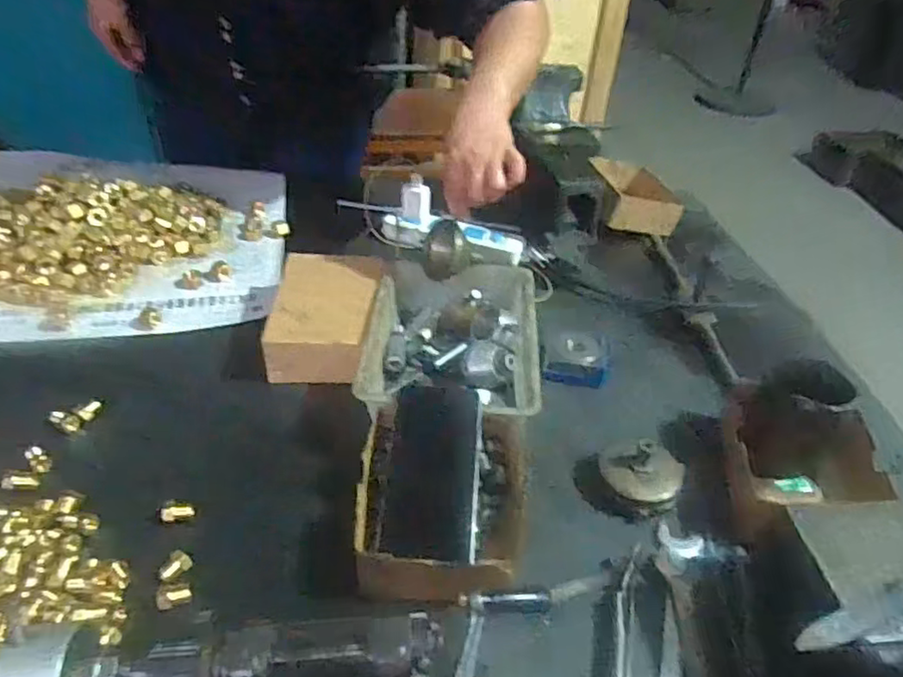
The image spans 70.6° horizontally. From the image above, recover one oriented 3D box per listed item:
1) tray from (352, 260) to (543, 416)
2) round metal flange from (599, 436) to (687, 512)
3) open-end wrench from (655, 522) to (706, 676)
[{"bbox_3d":[0.001,0.006,0.700,0.178,0.071,0.241,5,38,0],"label":"tray"},{"bbox_3d":[0.175,0.122,0.590,0.073,0.044,0.062,22,41,21],"label":"round metal flange"},{"bbox_3d":[0.177,0.221,0.503,0.038,0.010,0.171,15,39,13],"label":"open-end wrench"}]

